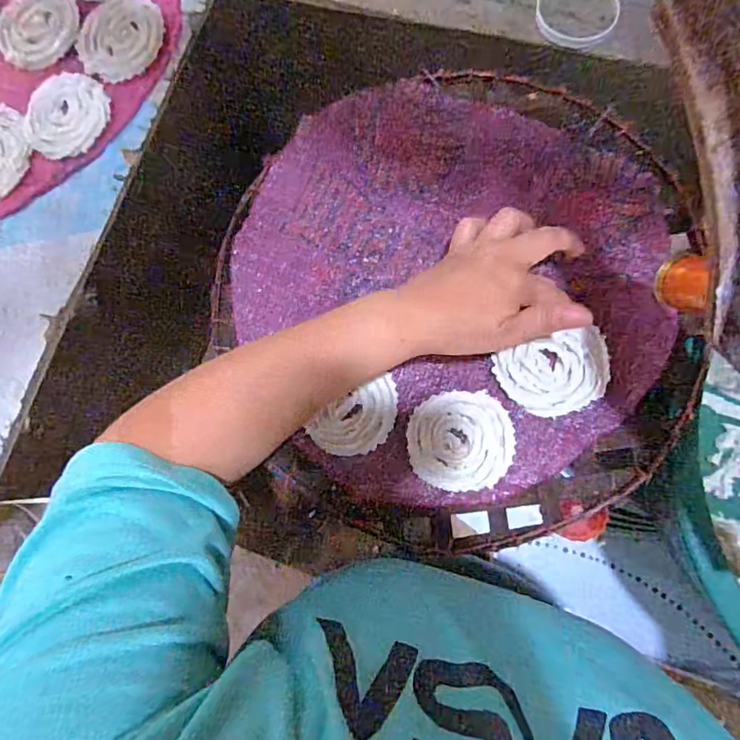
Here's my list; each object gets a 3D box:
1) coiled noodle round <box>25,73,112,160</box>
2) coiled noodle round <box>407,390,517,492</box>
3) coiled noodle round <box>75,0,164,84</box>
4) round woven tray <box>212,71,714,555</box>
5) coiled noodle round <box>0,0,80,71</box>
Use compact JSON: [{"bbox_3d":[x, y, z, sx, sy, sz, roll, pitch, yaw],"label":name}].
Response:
[{"bbox_3d":[-0.258,-0.218,0.434,0.073,0.005,0.071,0,82,3],"label":"coiled noodle round"},{"bbox_3d":[0.068,0.053,0.380,0.074,0.008,0.071,-3,82,3],"label":"coiled noodle round"},{"bbox_3d":[-0.217,-0.290,0.442,0.080,0.004,0.077,0,82,3],"label":"coiled noodle round"},{"bbox_3d":[0.060,-0.058,0.399,0.361,0.037,0.369,0,82,3],"label":"round woven tray"},{"bbox_3d":[-0.296,-0.306,0.455,0.076,0.006,0.088,-29,81,-2],"label":"coiled noodle round"}]

